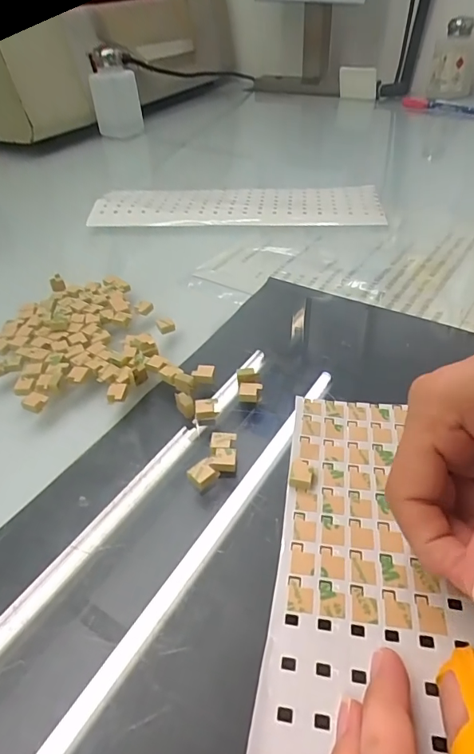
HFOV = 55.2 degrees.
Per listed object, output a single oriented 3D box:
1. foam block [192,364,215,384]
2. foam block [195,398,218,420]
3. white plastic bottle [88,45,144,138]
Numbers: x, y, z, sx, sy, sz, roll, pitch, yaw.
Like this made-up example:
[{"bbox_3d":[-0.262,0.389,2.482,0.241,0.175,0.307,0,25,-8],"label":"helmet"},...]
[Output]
[{"bbox_3d":[-0.020,-0.002,0.269,0.013,0.006,0.012,1,42,3],"label":"foam block"},{"bbox_3d":[-0.017,0.017,0.248,0.012,0.006,0.011,-2,42,0],"label":"foam block"},{"bbox_3d":[-0.172,-0.397,0.647,0.067,0.109,0.055,-9,42,-9],"label":"white plastic bottle"}]

